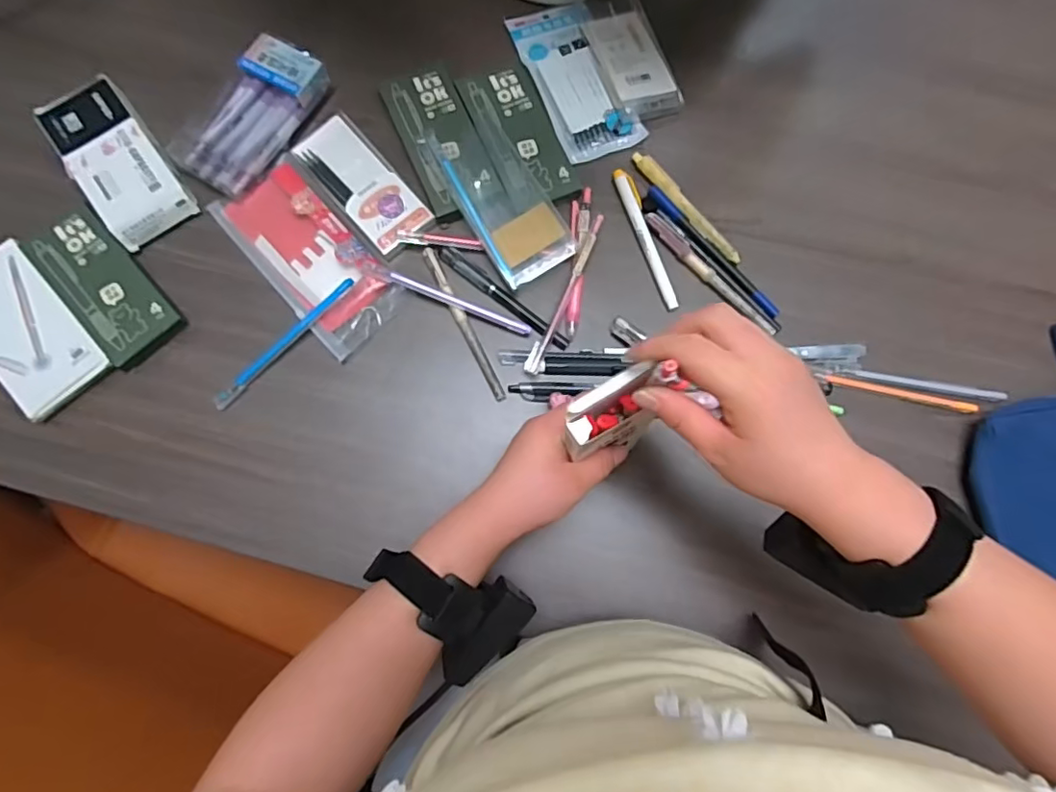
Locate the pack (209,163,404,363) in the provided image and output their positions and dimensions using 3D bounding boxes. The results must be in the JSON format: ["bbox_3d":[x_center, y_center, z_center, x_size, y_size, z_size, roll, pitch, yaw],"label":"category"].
[{"bbox_3d":[-0.193,-0.127,0.509,0.087,0.012,0.182,-44,84,-8],"label":"pack"}]

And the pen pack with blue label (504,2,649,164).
[{"bbox_3d":[0.045,-0.305,0.553,0.077,0.009,0.166,-22,81,-5],"label":"pen pack with blue label"}]

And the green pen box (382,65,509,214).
[{"bbox_3d":[-0.078,-0.234,0.524,0.065,0.013,0.149,-22,81,-5],"label":"green pen box"}]

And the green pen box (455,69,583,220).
[{"bbox_3d":[-0.012,-0.236,0.531,0.067,0.018,0.142,-25,81,-6],"label":"green pen box"}]

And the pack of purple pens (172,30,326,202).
[{"bbox_3d":[-0.252,-0.256,0.524,0.075,0.025,0.143,32,81,4],"label":"pack of purple pens"}]

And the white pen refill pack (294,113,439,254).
[{"bbox_3d":[-0.150,-0.194,0.521,0.058,0.006,0.151,-39,83,-8],"label":"white pen refill pack"}]

